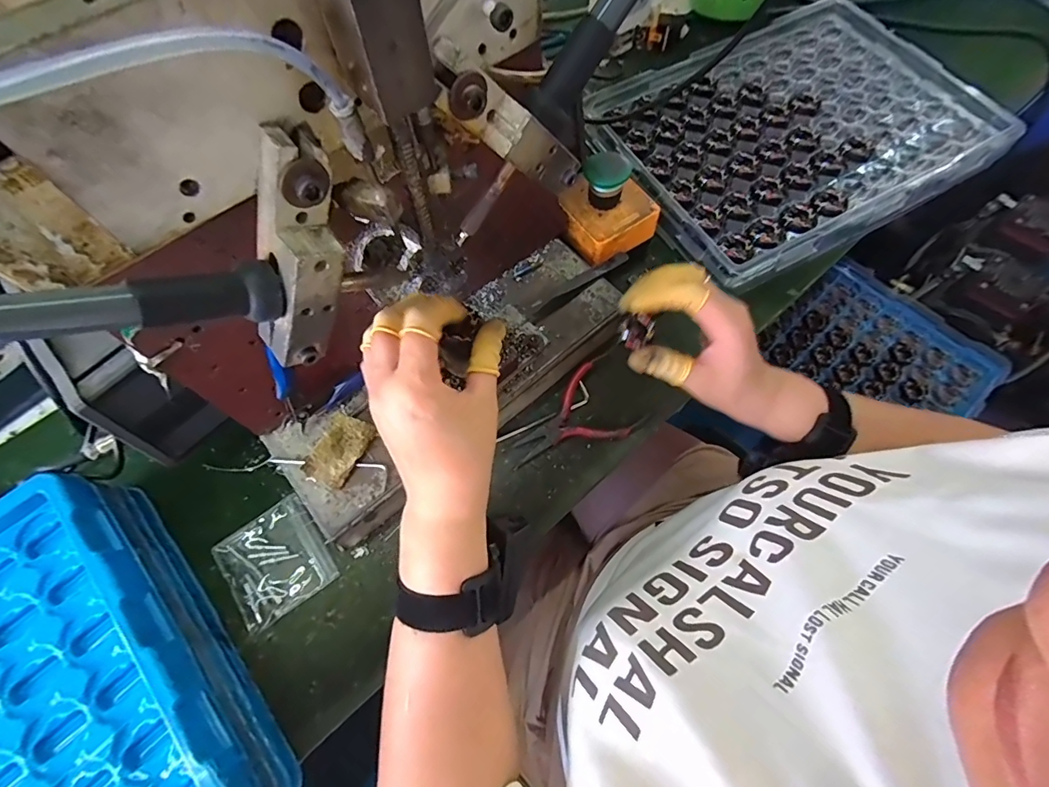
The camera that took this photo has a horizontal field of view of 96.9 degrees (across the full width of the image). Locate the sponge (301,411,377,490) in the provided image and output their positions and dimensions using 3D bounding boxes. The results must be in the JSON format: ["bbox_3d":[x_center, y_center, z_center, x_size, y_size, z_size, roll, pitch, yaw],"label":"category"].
[{"bbox_3d":[-0.135,0.041,0.342,0.033,0.013,0.051,21,68,7],"label":"sponge"}]

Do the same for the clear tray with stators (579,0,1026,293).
[{"bbox_3d":[0.280,-0.285,0.493,0.379,0.029,0.284,-26,71,-12],"label":"clear tray with stators"}]

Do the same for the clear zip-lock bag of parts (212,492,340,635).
[{"bbox_3d":[-0.195,0.130,0.363,0.072,0.004,0.079,-33,72,-14],"label":"clear zip-lock bag of parts"}]

